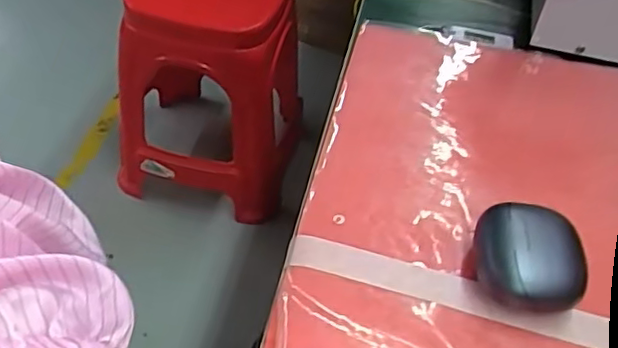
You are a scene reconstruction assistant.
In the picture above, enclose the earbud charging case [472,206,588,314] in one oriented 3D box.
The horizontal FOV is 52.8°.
[{"bbox_3d":[0.107,0.043,0.302,0.050,0.028,0.051,8,46,3],"label":"earbud charging case"}]

